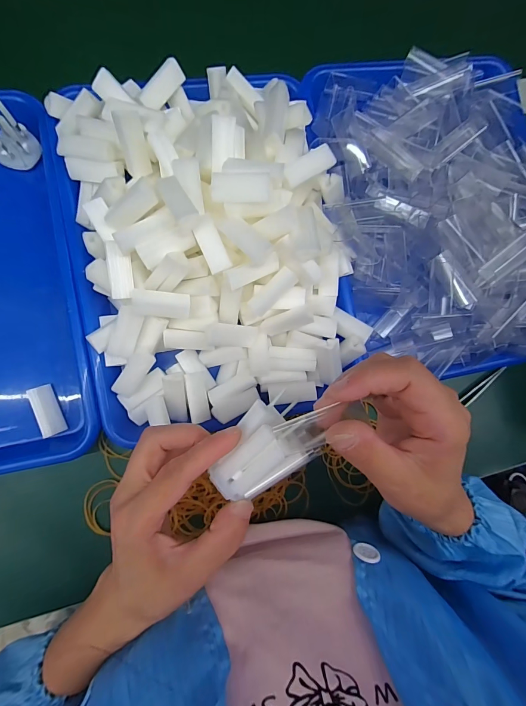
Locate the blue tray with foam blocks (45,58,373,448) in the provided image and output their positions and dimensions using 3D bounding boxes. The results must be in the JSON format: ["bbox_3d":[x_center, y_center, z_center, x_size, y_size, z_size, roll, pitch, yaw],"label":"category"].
[{"bbox_3d":[-0.044,-0.094,0.284,0.239,0.078,0.303,-13,88,-8],"label":"blue tray with foam blocks"}]

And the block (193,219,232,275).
[{"bbox_3d":[-0.040,-0.084,0.268,0.018,0.007,0.039,-25,90,-9],"label":"block"}]

